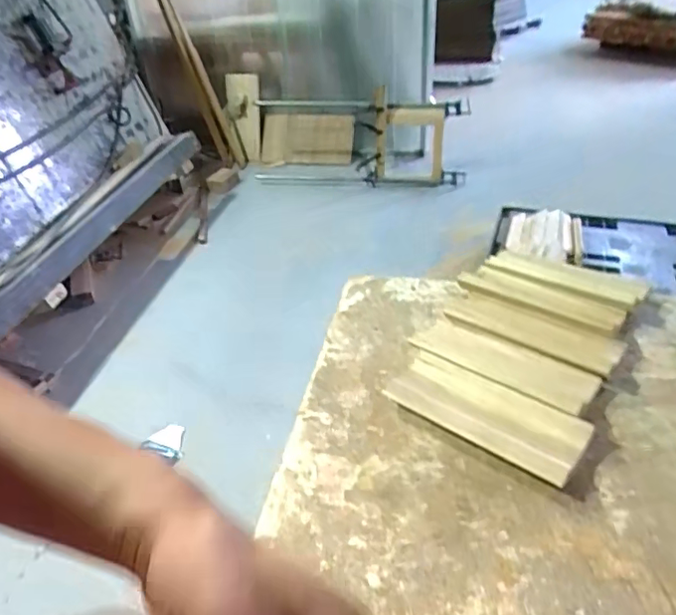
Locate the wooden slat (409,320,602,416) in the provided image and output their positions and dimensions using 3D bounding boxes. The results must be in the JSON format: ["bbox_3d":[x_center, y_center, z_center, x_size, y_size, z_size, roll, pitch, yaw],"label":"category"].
[{"bbox_3d":[0.242,0.079,0.852,0.277,0.012,0.089,23,45,35],"label":"wooden slat"}]

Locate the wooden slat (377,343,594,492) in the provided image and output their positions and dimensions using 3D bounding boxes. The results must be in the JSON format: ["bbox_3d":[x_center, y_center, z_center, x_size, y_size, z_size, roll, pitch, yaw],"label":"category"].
[{"bbox_3d":[0.203,0.151,0.793,0.271,0.037,0.107,21,44,34],"label":"wooden slat"}]

